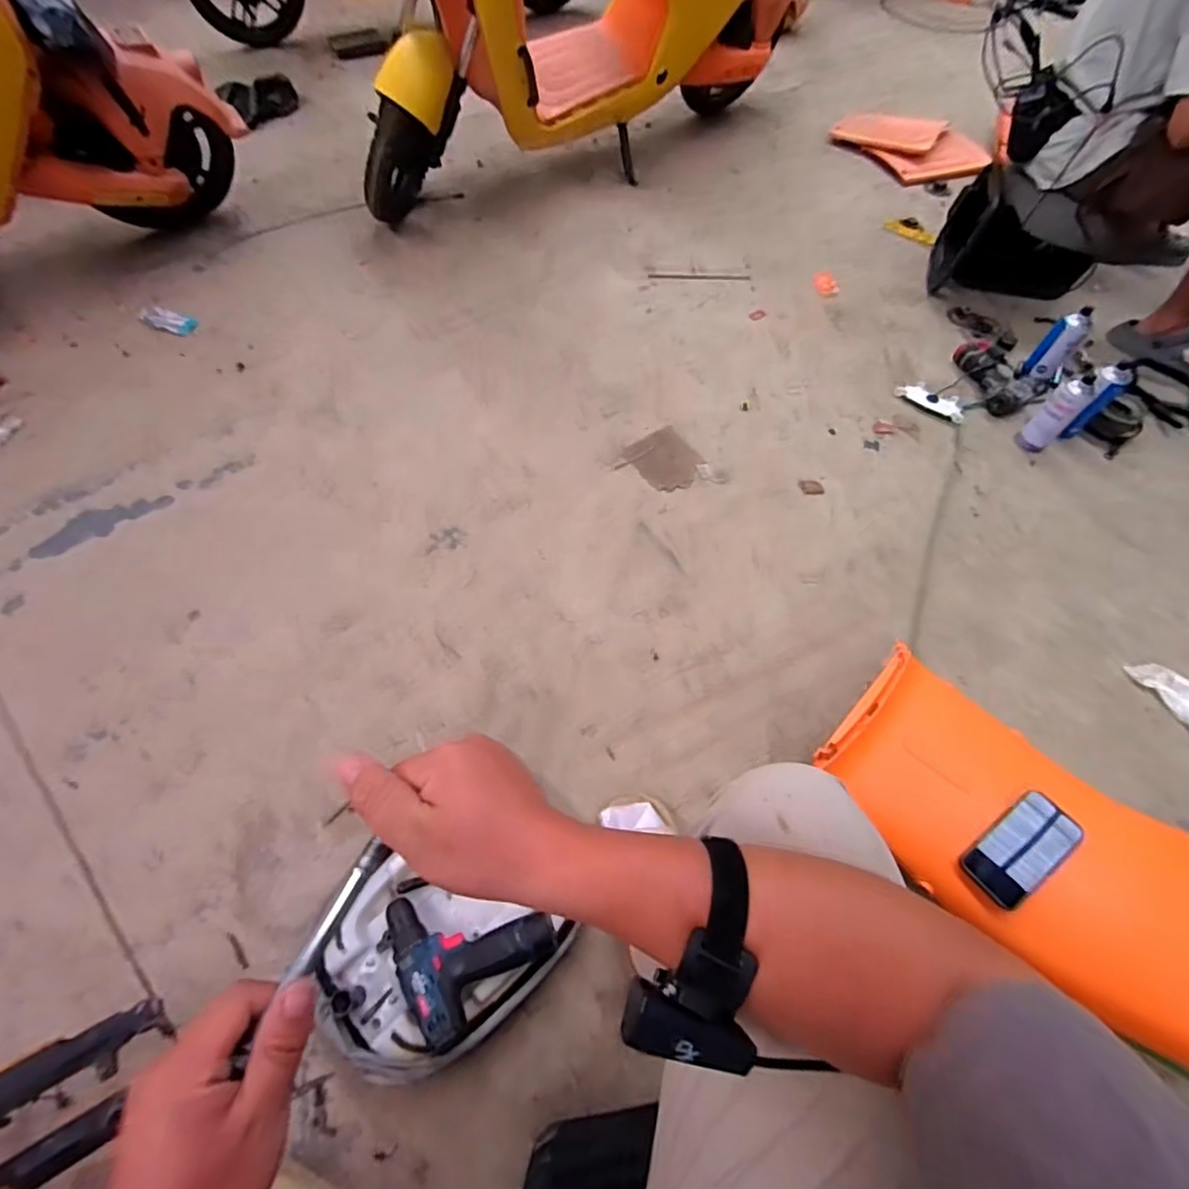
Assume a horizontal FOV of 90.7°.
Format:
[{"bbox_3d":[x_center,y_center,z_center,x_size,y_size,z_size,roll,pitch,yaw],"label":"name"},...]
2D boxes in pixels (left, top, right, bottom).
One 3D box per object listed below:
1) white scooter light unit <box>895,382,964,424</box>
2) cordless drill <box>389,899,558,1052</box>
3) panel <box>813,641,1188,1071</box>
[{"bbox_3d":[0.730,-0.420,1.268,0.145,0.021,0.065,39,67,17],"label":"white scooter light unit"},{"bbox_3d":[-0.160,0.422,0.735,0.182,0.052,0.171,-32,67,-18],"label":"cordless drill"},{"bbox_3d":[0.606,0.339,0.748,0.255,0.160,0.618,-39,50,-18],"label":"panel"}]

